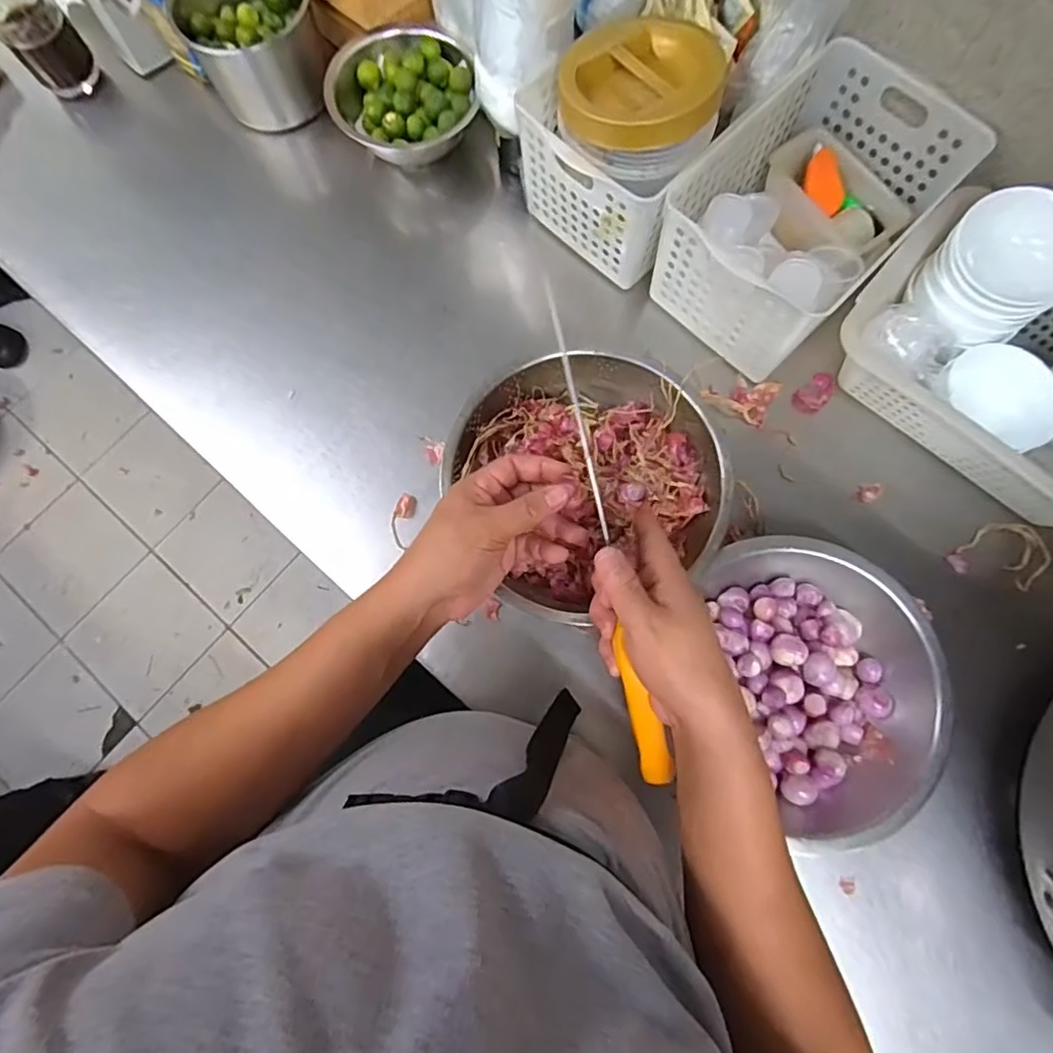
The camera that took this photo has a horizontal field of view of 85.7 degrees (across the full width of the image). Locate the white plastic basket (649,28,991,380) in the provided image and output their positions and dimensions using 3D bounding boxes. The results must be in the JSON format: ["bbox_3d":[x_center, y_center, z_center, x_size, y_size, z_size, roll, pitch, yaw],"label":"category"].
[{"bbox_3d":[0.274,-0.312,0.568,0.270,0.121,0.174,-44,81,-8],"label":"white plastic basket"}]

